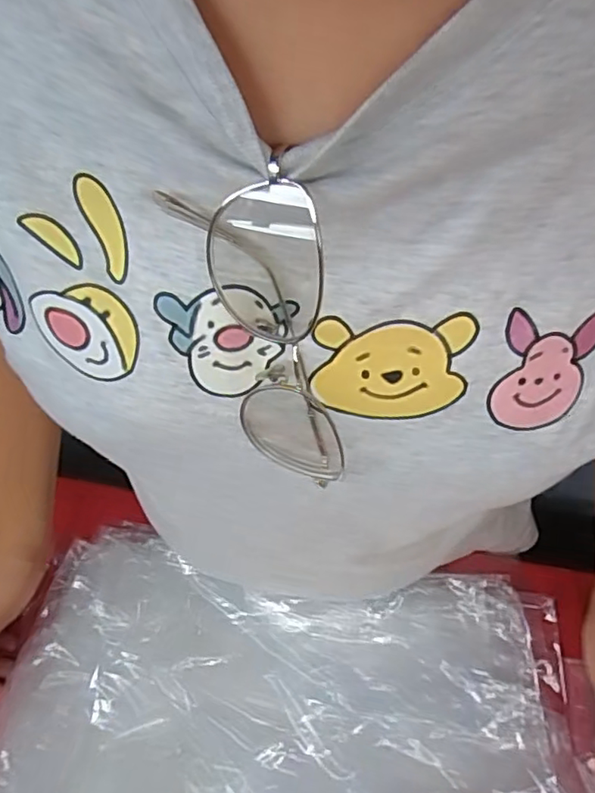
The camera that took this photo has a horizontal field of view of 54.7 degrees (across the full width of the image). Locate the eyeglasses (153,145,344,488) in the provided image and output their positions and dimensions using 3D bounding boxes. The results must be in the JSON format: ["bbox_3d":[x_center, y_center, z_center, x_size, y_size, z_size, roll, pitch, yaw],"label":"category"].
[{"bbox_3d":[-0.012,-0.018,0.219,0.050,0.140,0.039,-13,32,-6],"label":"eyeglasses"}]

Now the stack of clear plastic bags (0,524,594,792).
[{"bbox_3d":[-0.006,0.266,0.435,0.451,0.052,0.319,5,55,7],"label":"stack of clear plastic bags"}]

